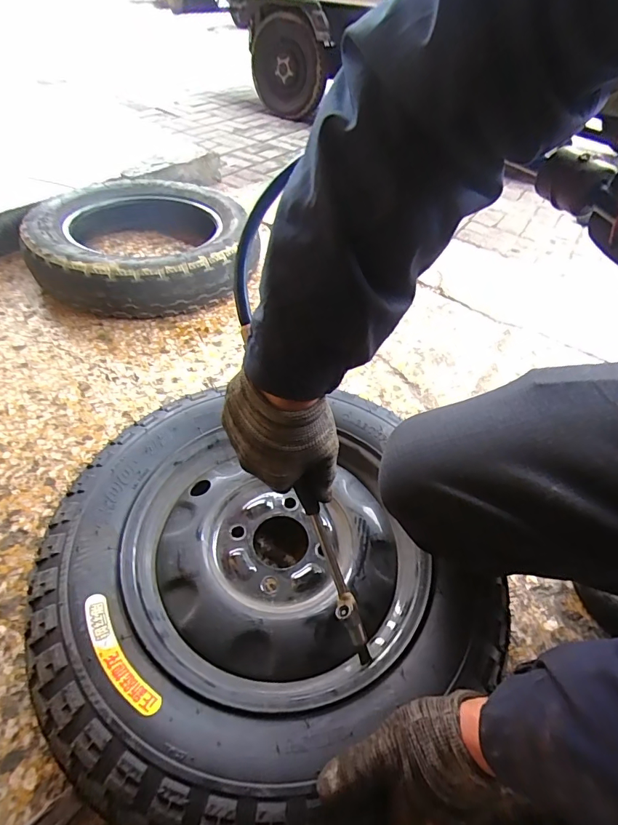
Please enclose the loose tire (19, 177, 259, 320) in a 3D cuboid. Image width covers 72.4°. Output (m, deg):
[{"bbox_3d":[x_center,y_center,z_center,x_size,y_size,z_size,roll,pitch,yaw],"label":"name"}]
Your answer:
[{"bbox_3d":[-0.349,-0.366,0.915,0.448,0.107,0.460,3,46,-4],"label":"loose tire"}]

